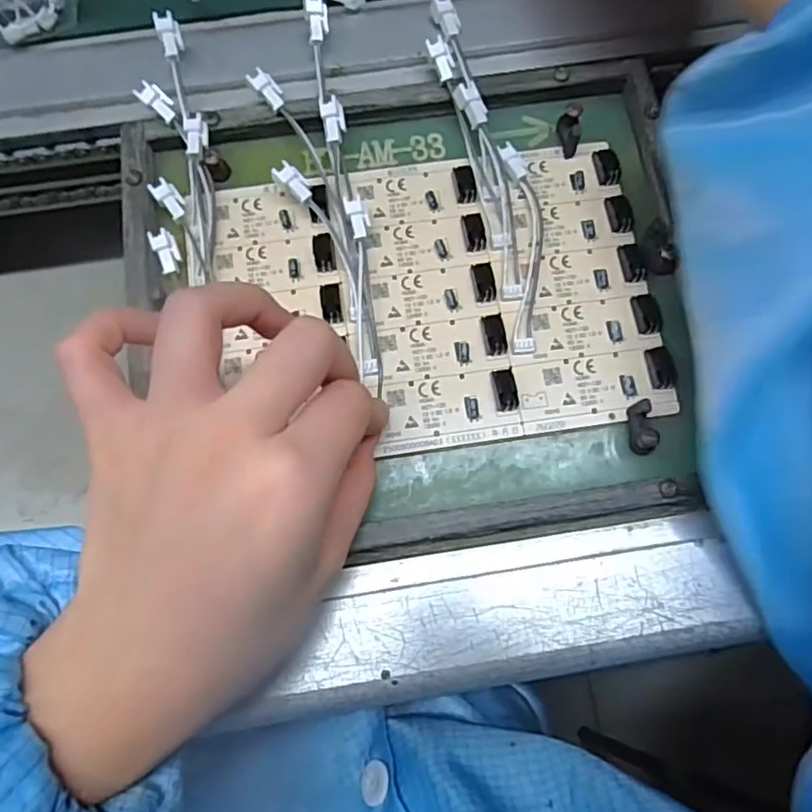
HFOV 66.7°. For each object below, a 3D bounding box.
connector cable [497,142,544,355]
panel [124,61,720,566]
[{"bbox_3d":[0.052,-0.069,0.267,0.017,0.008,0.095,-2,74,-1],"label":"connector cable"},{"bbox_3d":[0.007,-0.043,0.260,0.227,0.018,0.199,-8,77,0],"label":"panel"}]

